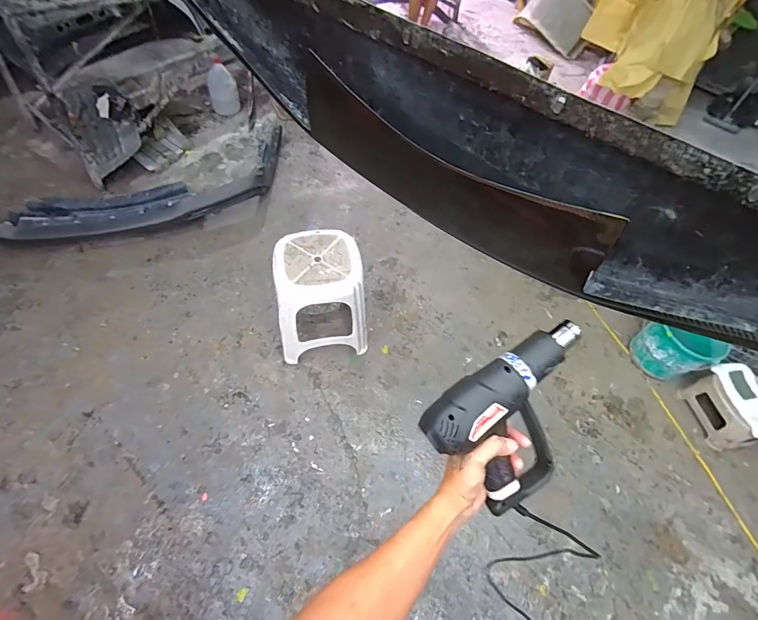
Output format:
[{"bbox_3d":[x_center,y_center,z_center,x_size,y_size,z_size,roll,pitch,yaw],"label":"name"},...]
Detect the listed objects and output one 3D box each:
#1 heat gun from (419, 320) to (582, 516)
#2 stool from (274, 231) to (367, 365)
[{"bbox_3d":[0.192,0.141,0.552,0.240,0.080,0.191,-39,106,-10],"label":"heat gun"},{"bbox_3d":[-0.236,-0.049,1.626,0.353,0.461,0.332,-5,58,-7],"label":"stool"}]

